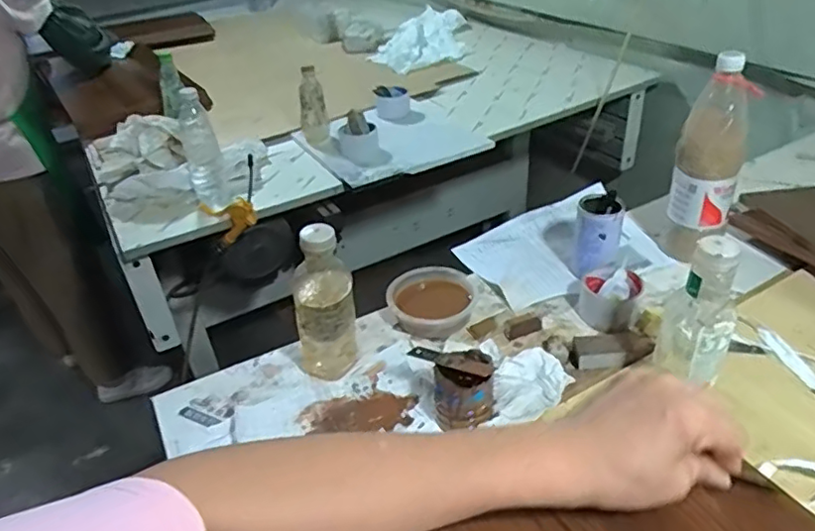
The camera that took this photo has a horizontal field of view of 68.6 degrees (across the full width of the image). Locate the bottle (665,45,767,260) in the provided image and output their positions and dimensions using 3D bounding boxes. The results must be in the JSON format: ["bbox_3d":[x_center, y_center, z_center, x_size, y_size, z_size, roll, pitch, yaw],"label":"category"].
[{"bbox_3d":[0.435,-0.149,0.860,0.084,0.279,0.070,19,42,31],"label":"bottle"}]

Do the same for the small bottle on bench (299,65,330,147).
[{"bbox_3d":[-0.212,-0.349,1.335,0.061,0.163,0.060,-9,35,-5],"label":"small bottle on bench"}]

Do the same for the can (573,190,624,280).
[{"bbox_3d":[0.285,-0.045,0.894,0.061,0.103,0.072,5,36,14],"label":"can"}]

